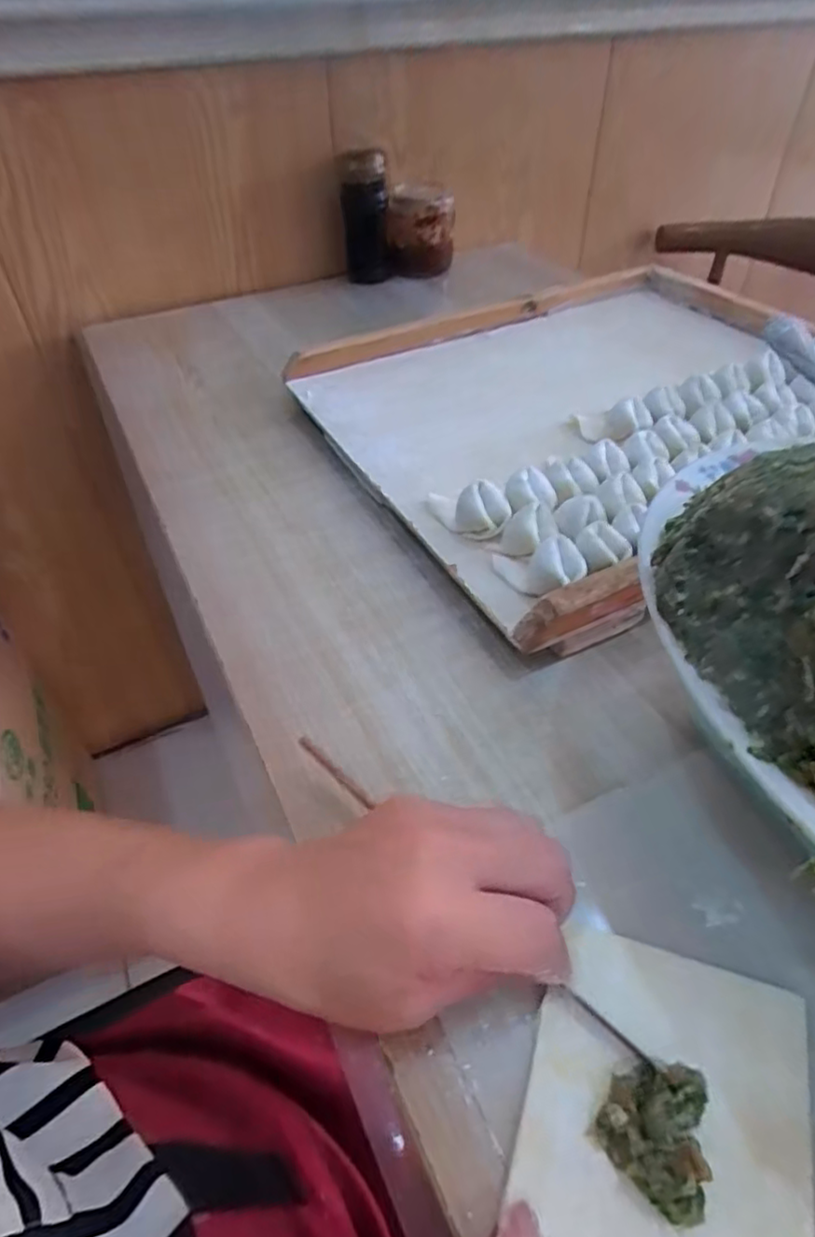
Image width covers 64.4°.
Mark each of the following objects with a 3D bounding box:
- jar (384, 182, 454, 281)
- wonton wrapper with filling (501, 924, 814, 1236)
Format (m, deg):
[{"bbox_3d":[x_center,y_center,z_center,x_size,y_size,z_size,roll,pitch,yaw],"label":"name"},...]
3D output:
[{"bbox_3d":[0.020,-0.483,0.812,0.084,0.093,0.084,3,45,5],"label":"jar"},{"bbox_3d":[0.090,0.167,0.224,0.091,0.008,0.098,14,47,15],"label":"wonton wrapper with filling"}]

